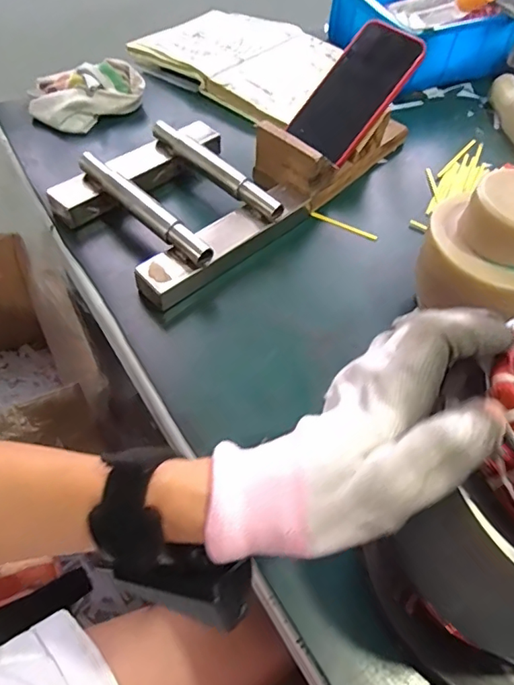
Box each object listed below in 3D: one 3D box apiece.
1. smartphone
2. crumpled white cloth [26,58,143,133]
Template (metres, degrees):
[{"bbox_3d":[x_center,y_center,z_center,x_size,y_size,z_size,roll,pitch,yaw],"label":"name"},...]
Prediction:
[{"bbox_3d":[0.106,-0.275,0.547,0.080,0.016,0.146,42,104,22],"label":"smartphone"},{"bbox_3d":[-0.200,-0.293,0.593,0.133,0.041,0.075,-11,56,-13],"label":"crumpled white cloth"}]

